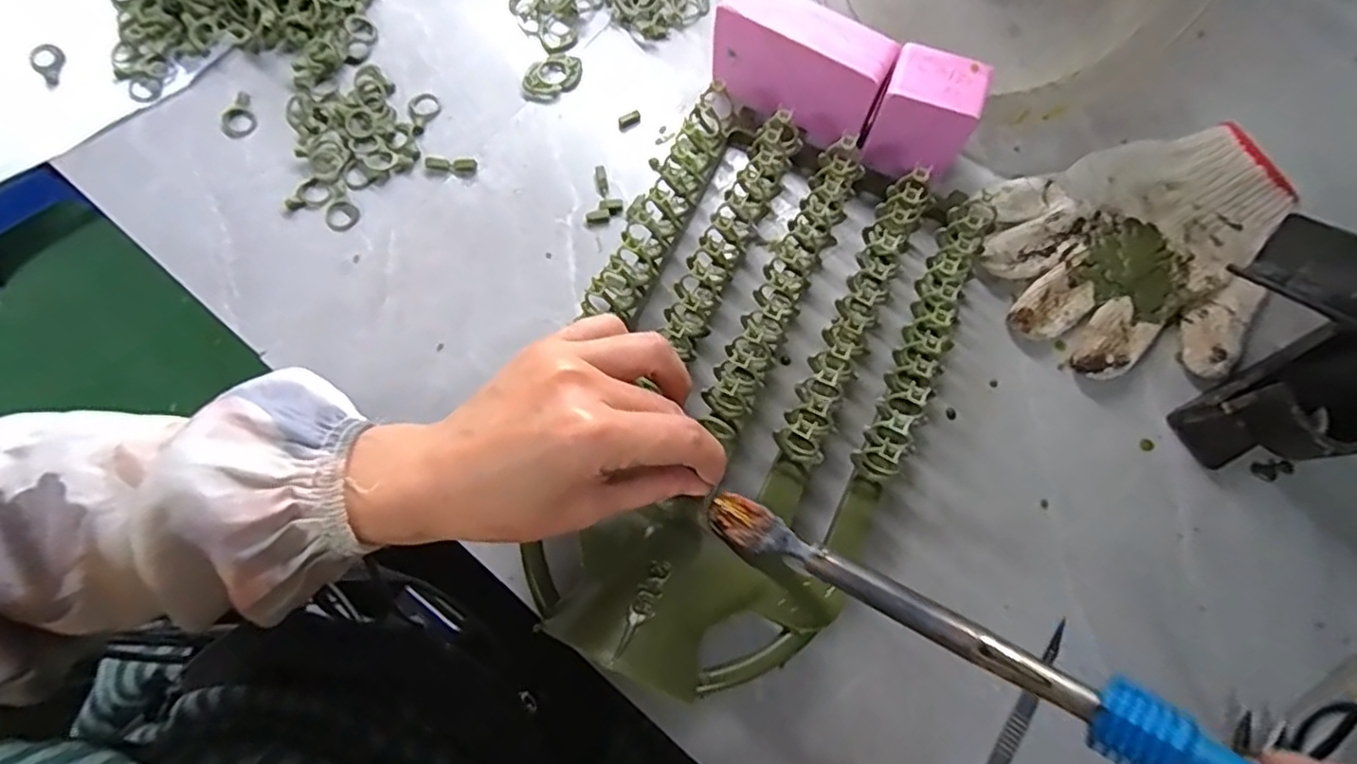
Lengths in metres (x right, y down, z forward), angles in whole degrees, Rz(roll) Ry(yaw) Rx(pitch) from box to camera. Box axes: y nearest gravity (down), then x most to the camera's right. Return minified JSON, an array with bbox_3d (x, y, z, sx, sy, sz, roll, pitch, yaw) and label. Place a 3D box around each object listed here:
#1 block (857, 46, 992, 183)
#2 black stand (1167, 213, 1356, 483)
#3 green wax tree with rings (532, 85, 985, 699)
[{"bbox_3d":[0.149,-0.160,0.405,0.054,0.072,0.041,22,76,5],"label":"block"},{"bbox_3d":[0.336,-0.016,0.344,0.096,0.119,0.125,-27,77,-8],"label":"black stand"},{"bbox_3d":[0.041,-0.010,0.363,0.194,0.076,0.329,25,76,6],"label":"green wax tree with rings"}]

